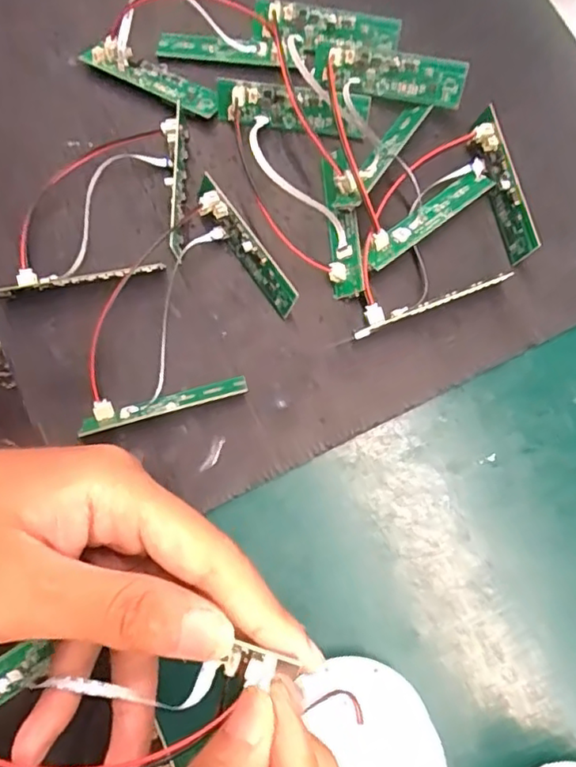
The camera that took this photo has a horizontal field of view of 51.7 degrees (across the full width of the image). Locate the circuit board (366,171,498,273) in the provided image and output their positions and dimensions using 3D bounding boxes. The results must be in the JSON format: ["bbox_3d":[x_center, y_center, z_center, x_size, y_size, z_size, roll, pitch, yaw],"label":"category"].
[{"bbox_3d":[0.071,-0.085,0.306,0.077,0.009,0.017,-36,80,-6],"label":"circuit board"}]

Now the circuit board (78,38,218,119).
[{"bbox_3d":[-0.072,-0.166,0.321,0.075,0.016,0.020,30,81,6],"label":"circuit board"}]

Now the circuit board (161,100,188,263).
[{"bbox_3d":[-0.057,-0.102,0.305,0.012,0.021,0.075,-6,79,0],"label":"circuit board"}]

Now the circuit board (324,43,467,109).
[{"bbox_3d":[0.055,-0.161,0.313,0.072,0.007,0.023,14,120,11],"label":"circuit board"}]

